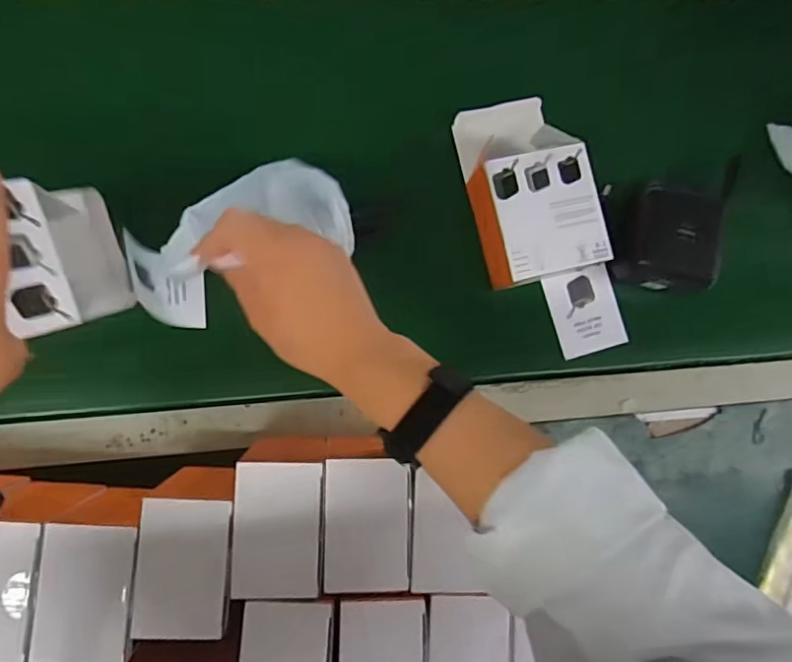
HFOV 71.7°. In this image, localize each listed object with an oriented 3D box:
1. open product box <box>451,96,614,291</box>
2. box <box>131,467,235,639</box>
[{"bbox_3d":[0.125,-0.138,0.520,0.100,0.061,0.178,-11,89,-6],"label":"open product box"},{"bbox_3d":[-0.154,0.165,0.416,0.064,0.055,0.106,1,87,-6],"label":"box"}]

